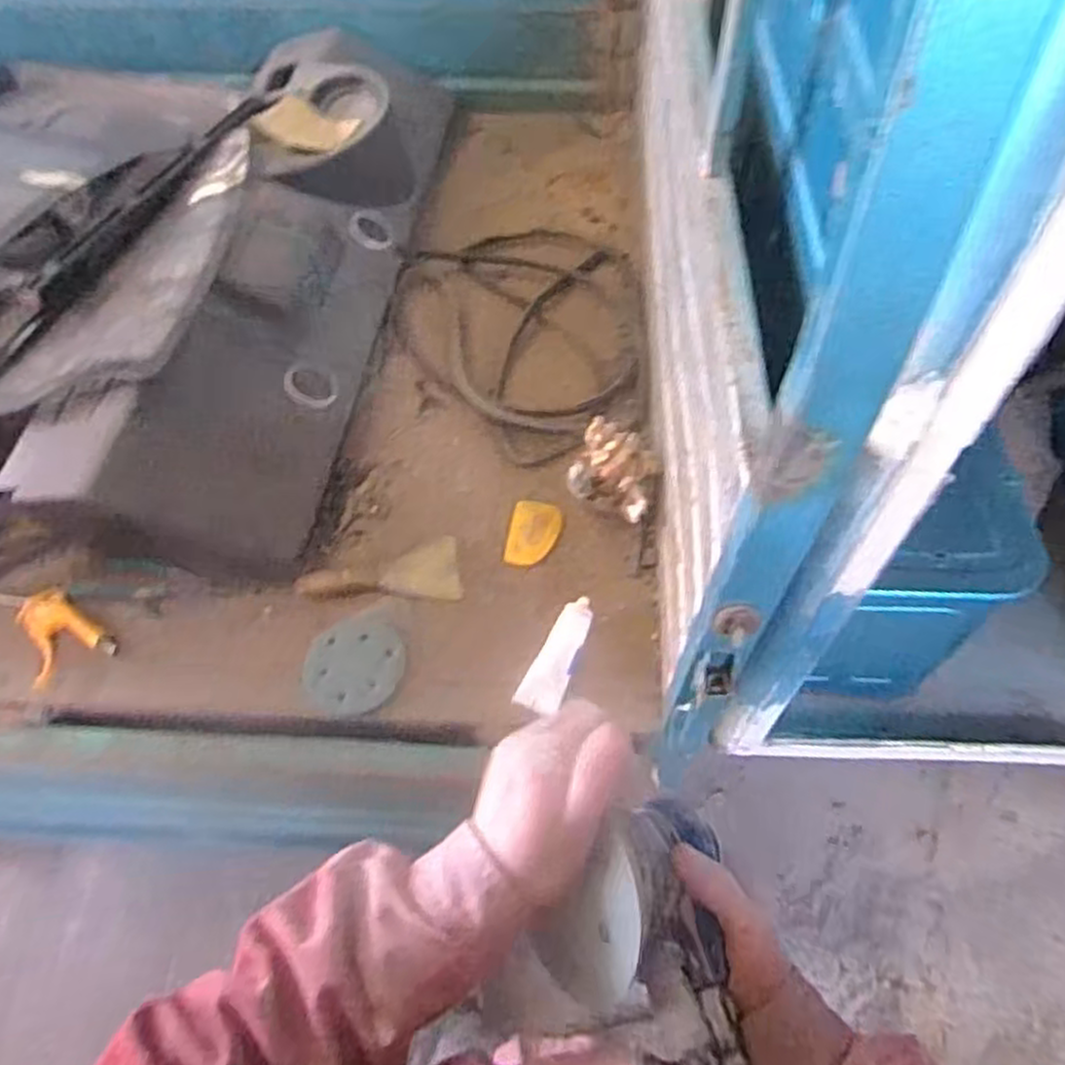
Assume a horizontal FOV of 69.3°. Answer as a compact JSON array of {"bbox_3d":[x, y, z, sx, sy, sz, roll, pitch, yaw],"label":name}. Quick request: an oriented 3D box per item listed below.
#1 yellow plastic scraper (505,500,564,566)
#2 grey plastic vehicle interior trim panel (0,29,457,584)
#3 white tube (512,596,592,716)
[{"bbox_3d":[0.003,0.001,1.020,0.067,0.004,0.097,8,56,6],"label":"yellow plastic scraper"},{"bbox_3d":[-0.399,-0.374,1.155,0.345,0.162,0.878,7,56,6],"label":"grey plastic vehicle interior trim panel"},{"bbox_3d":[0.034,0.147,0.918,0.048,0.030,0.150,23,60,16],"label":"white tube"}]

